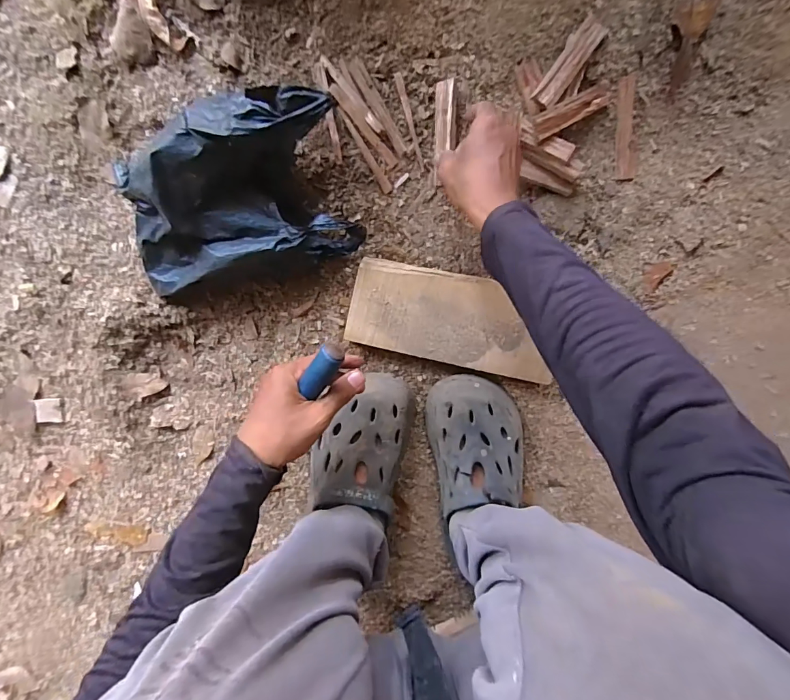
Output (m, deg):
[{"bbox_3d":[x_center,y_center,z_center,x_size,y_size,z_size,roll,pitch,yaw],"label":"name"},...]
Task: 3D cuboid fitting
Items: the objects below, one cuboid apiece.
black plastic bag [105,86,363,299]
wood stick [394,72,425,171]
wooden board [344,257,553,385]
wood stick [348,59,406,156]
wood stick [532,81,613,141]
[{"bbox_3d":[-0.184,-0.172,0.459,0.265,0.112,0.178,-12,100,4],"label":"black plastic bag"},{"bbox_3d":[0.020,-0.277,0.492,0.008,0.004,0.113,-16,97,4],"label":"wood stick"},{"bbox_3d":[0.073,-0.039,0.508,0.258,0.035,0.110,12,99,-3],"label":"wooden board"},{"bbox_3d":[-0.019,-0.292,0.484,0.016,0.011,0.118,-29,96,6],"label":"wood stick"},{"bbox_3d":[0.208,-0.280,0.472,0.123,0.013,0.027,-33,96,-15],"label":"wood stick"}]

